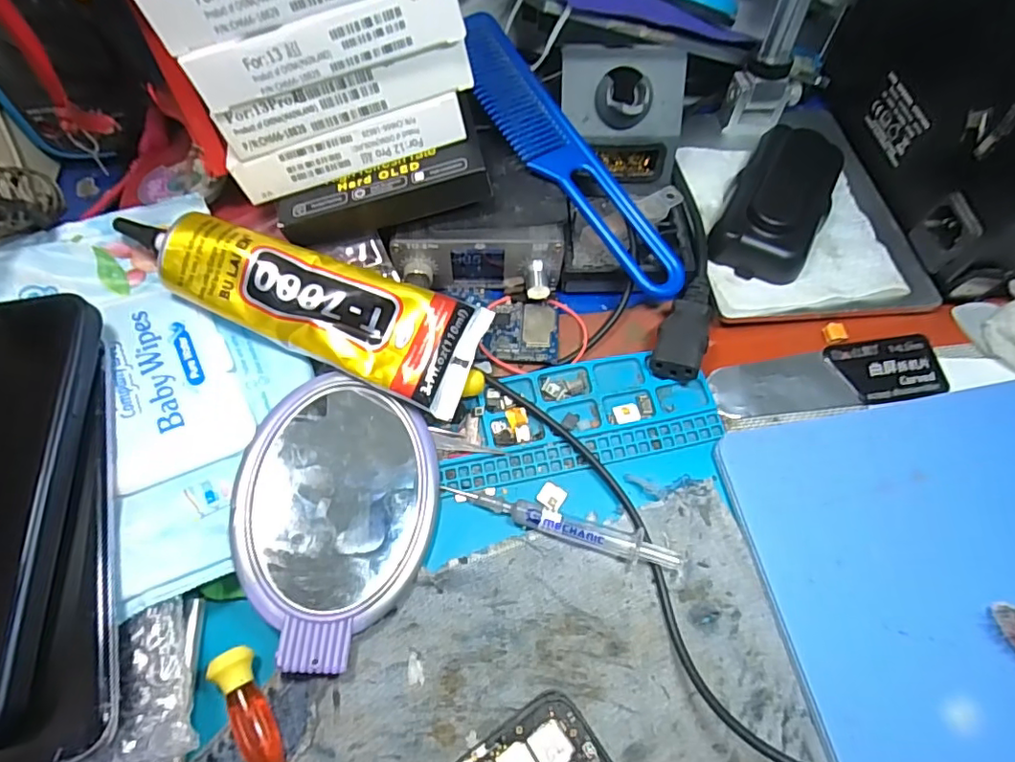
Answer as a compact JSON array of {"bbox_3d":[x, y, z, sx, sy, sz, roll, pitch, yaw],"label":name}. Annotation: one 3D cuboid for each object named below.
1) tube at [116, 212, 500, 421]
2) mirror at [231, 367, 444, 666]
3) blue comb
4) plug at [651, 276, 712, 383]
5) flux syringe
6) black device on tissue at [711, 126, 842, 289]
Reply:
[{"bbox_3d":[-0.090,-0.035,0.255,0.157,0.023,0.050,21,65,-6],"label":"tube"},{"bbox_3d":[-0.072,0.054,0.238,0.078,0.006,0.115,15,61,-11],"label":"mirror"},{"bbox_3d":[0.028,-0.119,0.296,0.038,0.005,0.183,-31,81,-20],"label":"blue comb"},{"bbox_3d":[0.090,-0.027,0.283,0.022,0.018,0.060,23,67,10],"label":"plug"},{"bbox_3d":[0.024,0.062,0.246,0.104,0.008,0.013,17,66,7],"label":"flux syringe"},{"bbox_3d":[0.149,-0.100,0.309,0.048,0.023,0.099,26,67,11],"label":"black device on tissue"}]

